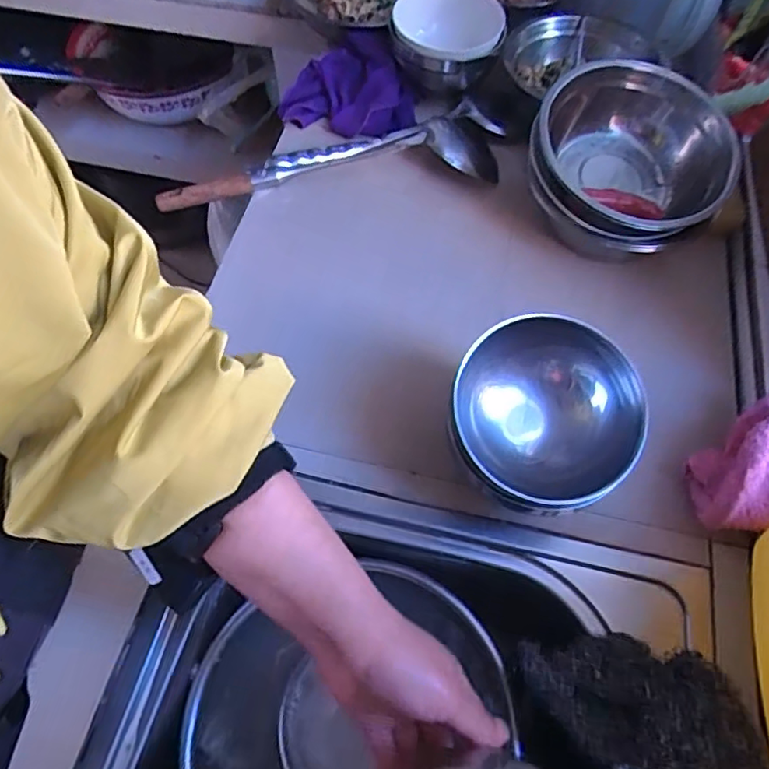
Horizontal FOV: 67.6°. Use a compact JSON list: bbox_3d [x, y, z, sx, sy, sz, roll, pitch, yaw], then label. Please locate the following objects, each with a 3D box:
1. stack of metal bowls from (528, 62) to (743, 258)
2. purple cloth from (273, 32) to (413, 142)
[{"bbox_3d":[0.238,-0.216,0.579,0.180,0.106,0.169,22,64,10],"label":"stack of metal bowls"},{"bbox_3d":[-0.036,-0.367,0.703,0.165,0.054,0.143,18,63,8],"label":"purple cloth"}]

